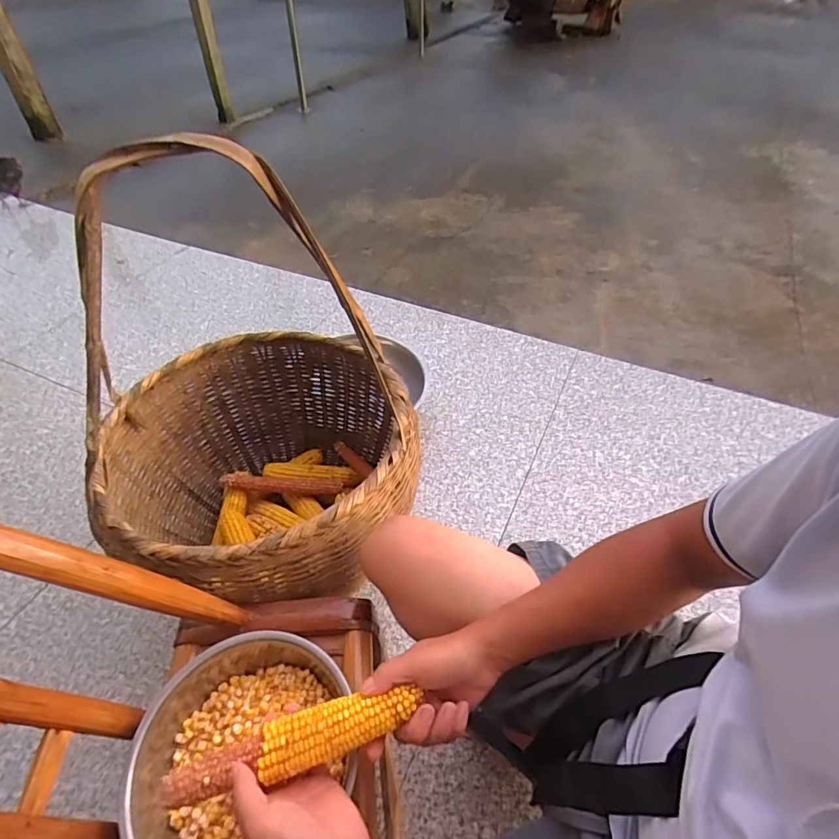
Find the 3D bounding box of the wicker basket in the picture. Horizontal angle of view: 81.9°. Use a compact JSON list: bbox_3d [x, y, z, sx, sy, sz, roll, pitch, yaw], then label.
[{"bbox_3d":[-0.266,-0.022,0.750,0.522,0.716,0.505,0,47,0],"label":"wicker basket"}]

